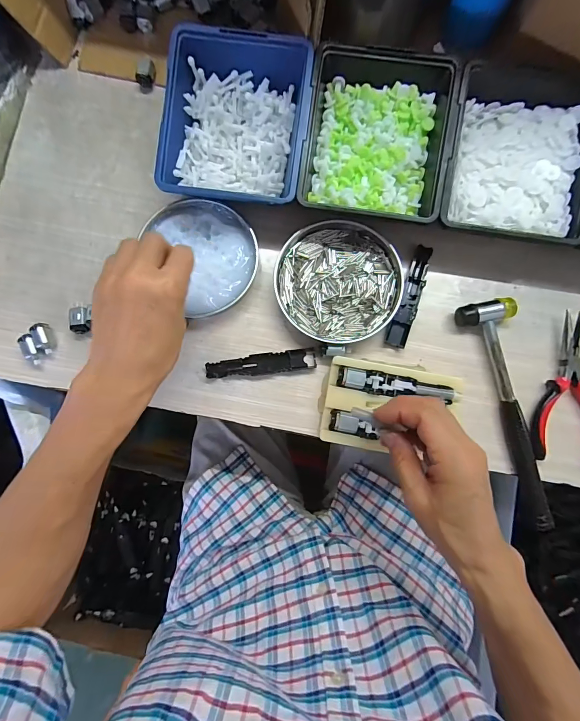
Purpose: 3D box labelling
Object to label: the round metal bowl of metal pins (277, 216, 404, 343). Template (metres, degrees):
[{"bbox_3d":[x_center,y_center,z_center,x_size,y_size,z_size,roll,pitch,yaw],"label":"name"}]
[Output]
[{"bbox_3d":[0.052,-0.086,0.387,0.131,0.023,0.131,0,84,0],"label":"round metal bowl of metal pins"}]

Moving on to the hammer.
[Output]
[{"bbox_3d":[0.229,0.054,0.369,0.056,0.023,0.237,-9,84,-1],"label":"hammer"}]

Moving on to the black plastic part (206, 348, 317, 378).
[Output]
[{"bbox_3d":[-0.031,0.004,0.386,0.119,0.007,0.023,-8,84,-1],"label":"black plastic part"}]

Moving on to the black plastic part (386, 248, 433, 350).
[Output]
[{"bbox_3d":[0.135,-0.072,0.392,0.021,0.009,0.117,18,84,2],"label":"black plastic part"}]

